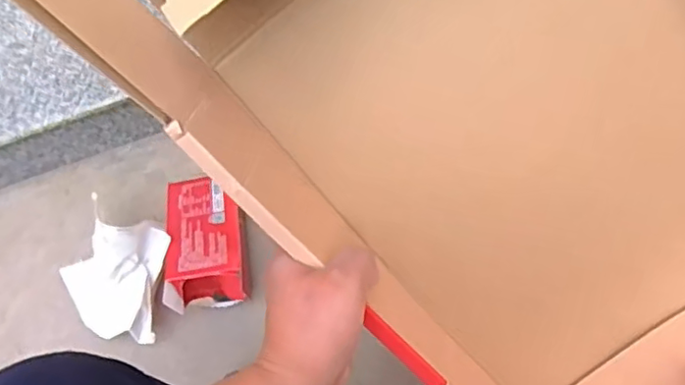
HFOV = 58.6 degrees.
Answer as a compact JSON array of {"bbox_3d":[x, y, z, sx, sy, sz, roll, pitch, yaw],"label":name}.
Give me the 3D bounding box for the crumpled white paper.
[{"bbox_3d":[-0.325,0.106,0.844,0.148,0.087,0.175,0,61,4],"label":"crumpled white paper"}]

